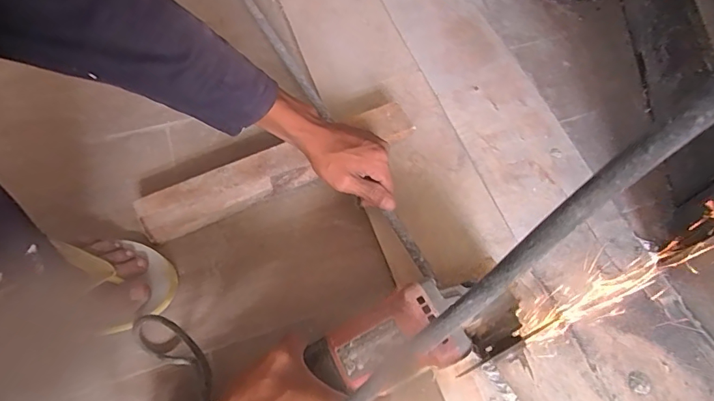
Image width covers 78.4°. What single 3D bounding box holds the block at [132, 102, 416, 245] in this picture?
[{"bbox_3d":[-0.088,-0.038,0.518,0.324,0.042,0.055,-23,64,-14],"label":"block"}]

